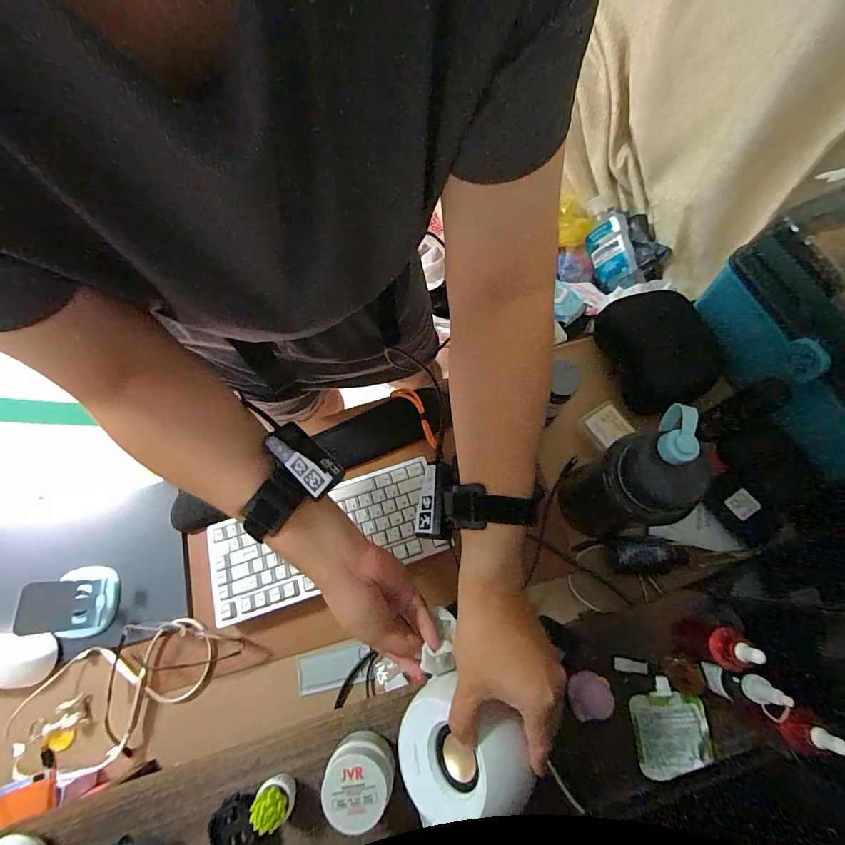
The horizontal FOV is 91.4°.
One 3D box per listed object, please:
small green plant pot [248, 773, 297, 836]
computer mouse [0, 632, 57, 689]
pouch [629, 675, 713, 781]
[{"bbox_3d":[-0.136,0.350,0.381,0.034,0.038,0.031,-1,71,2],"label":"small green plant pot"},{"bbox_3d":[-0.528,0.301,0.523,0.115,0.027,0.061,-1,71,2],"label":"computer mouse"},{"bbox_3d":[0.245,0.300,0.407,0.068,0.012,0.082,-3,71,1],"label":"pouch"}]

